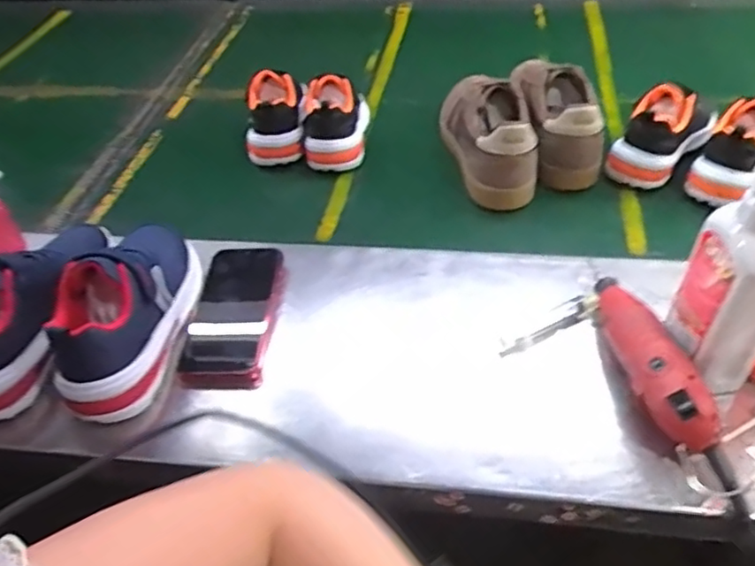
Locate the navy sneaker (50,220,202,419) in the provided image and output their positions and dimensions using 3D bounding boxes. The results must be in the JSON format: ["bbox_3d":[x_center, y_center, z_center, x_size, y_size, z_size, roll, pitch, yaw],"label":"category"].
[{"bbox_3d":[-0.222,0.008,0.549,0.083,0.088,0.210,2,47,7],"label":"navy sneaker"}]

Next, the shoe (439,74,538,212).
[{"bbox_3d":[0.134,-0.198,0.782,0.087,0.108,0.227,-8,47,-3],"label":"shoe"}]

